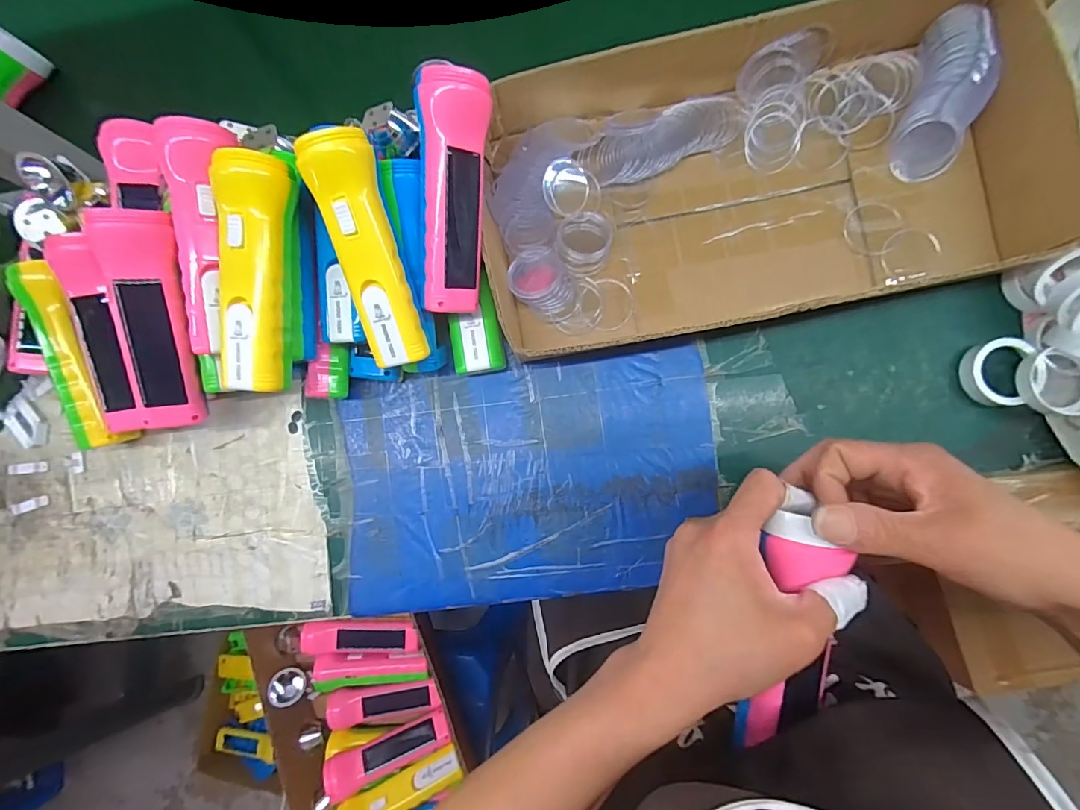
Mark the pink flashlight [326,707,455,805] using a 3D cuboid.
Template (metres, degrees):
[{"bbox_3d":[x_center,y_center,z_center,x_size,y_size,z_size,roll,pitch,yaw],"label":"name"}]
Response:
[{"bbox_3d":[-0.197,0.454,0.617,0.160,0.048,0.051,-16,88,-19],"label":"pink flashlight"}]

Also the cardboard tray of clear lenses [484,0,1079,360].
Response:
[{"bbox_3d":[0.167,-0.185,0.375,0.425,0.059,0.239,-10,84,3],"label":"cardboard tray of clear lenses"}]

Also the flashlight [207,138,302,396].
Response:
[{"bbox_3d":[-0.198,-0.089,0.323,0.048,0.044,0.159,7,85,5],"label":"flashlight"}]

